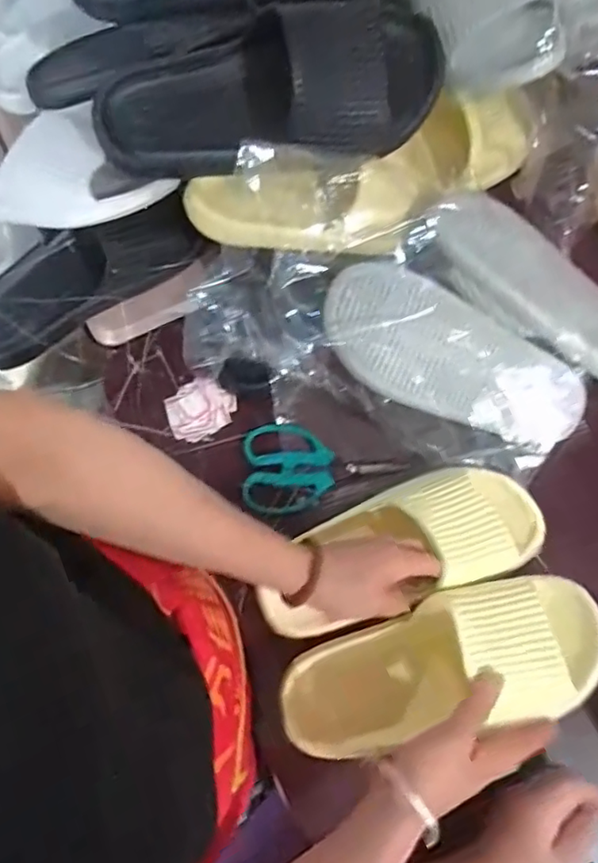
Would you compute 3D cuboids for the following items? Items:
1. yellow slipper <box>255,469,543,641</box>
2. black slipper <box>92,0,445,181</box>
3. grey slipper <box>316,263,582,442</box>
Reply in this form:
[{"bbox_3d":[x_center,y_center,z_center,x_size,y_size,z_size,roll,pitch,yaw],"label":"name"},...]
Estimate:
[{"bbox_3d":[0.090,0.097,0.488,0.256,0.058,0.098,-19,77,-9],"label":"yellow slipper"},{"bbox_3d":[-0.028,-0.274,0.458,0.280,0.061,0.107,-5,108,6],"label":"black slipper"},{"bbox_3d":[0.148,-0.062,0.519,0.264,0.055,0.101,24,76,-13],"label":"grey slipper"}]

